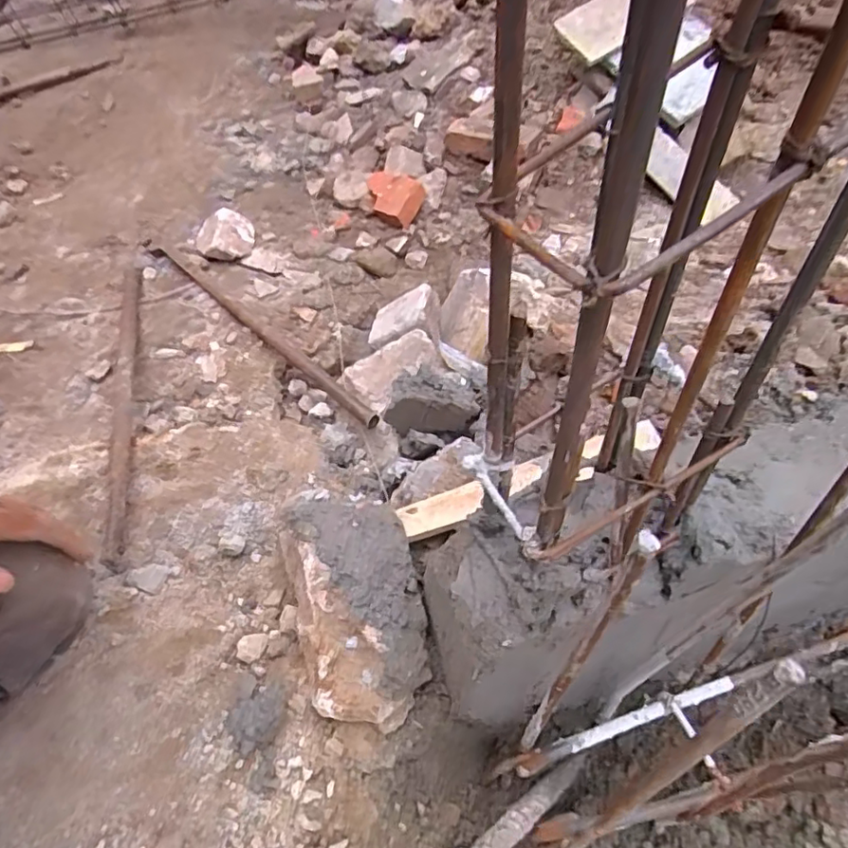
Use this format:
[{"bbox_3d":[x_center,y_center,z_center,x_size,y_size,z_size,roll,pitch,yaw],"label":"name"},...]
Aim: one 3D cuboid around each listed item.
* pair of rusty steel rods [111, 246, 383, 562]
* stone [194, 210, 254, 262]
[{"bbox_3d":[-0.385,-0.101,0.837,0.592,0.070,0.348,36,59,27],"label":"pair of rusty steel rods"},{"bbox_3d":[-0.351,-0.335,1.044,0.102,0.066,0.093,-17,52,-13],"label":"stone"}]

